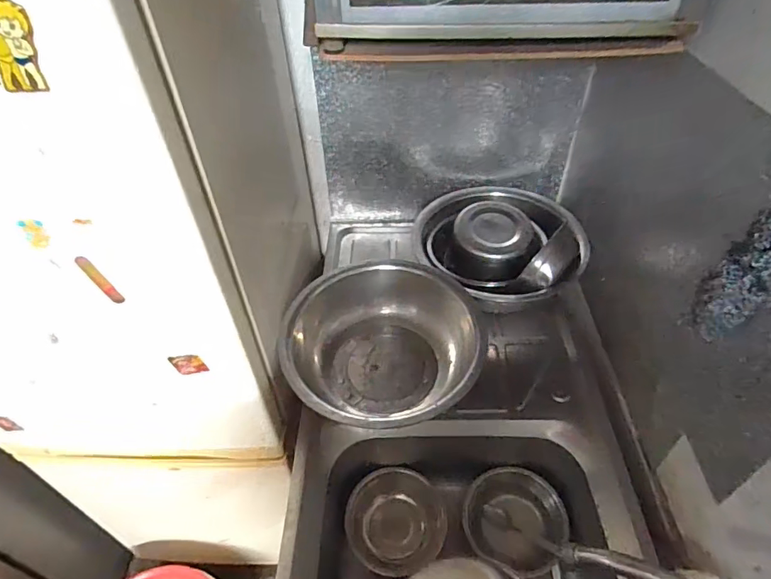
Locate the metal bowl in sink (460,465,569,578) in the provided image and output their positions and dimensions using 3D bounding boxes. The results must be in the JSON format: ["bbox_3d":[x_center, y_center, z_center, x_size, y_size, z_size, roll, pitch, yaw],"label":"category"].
[{"bbox_3d":[0.220,0.388,0.828,0.169,0.066,0.144,16,48,18],"label":"metal bowl in sink"}]

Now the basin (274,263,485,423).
[{"bbox_3d":[-0.001,0.108,0.822,0.312,0.131,0.303,-1,45,1],"label":"basin"}]

